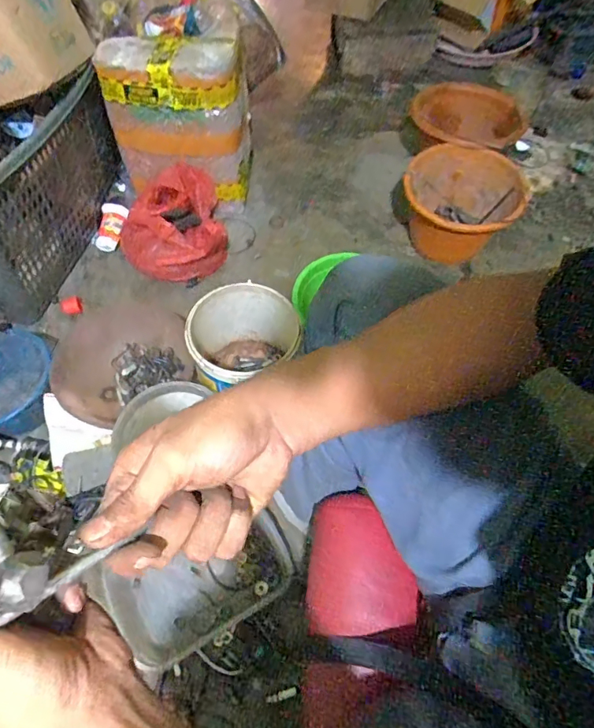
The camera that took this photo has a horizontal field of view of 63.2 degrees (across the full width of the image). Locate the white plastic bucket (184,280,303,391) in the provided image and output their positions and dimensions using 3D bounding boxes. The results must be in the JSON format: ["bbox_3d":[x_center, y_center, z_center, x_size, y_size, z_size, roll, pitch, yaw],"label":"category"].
[{"bbox_3d":[-0.092,-0.015,0.841,0.160,0.199,0.169,0,59,0],"label":"white plastic bucket"}]

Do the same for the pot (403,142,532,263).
[{"bbox_3d":[0.346,-0.325,1.043,0.244,0.203,0.291,21,61,12],"label":"pot"}]

